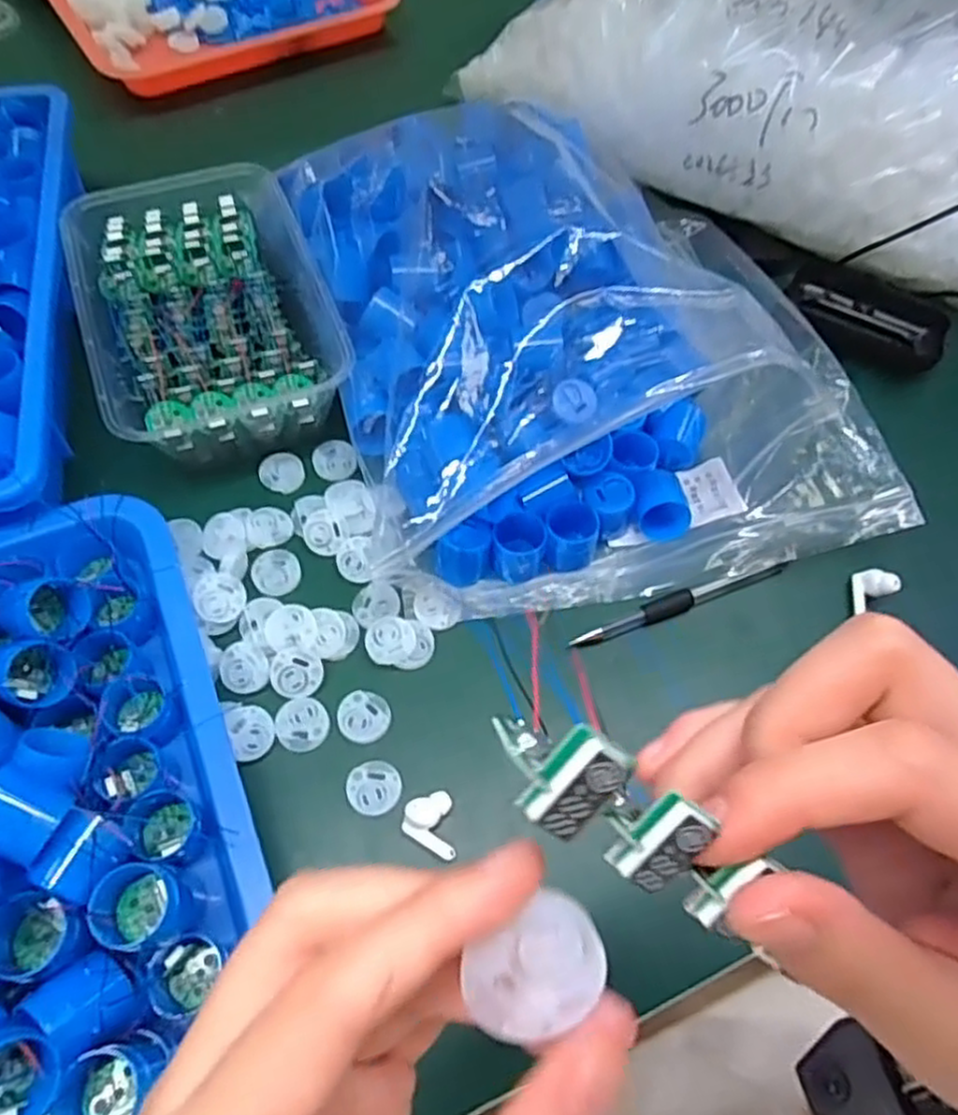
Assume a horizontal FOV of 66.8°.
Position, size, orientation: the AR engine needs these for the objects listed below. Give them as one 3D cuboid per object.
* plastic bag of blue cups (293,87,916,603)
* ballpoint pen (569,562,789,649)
[{"bbox_3d":[0.058,-0.155,0.448,0.300,0.090,0.358,-12,62,-9],"label":"plastic bag of blue cups"},{"bbox_3d":[0.113,0.024,0.402,0.136,0.007,0.012,-18,63,-12],"label":"ballpoint pen"}]

